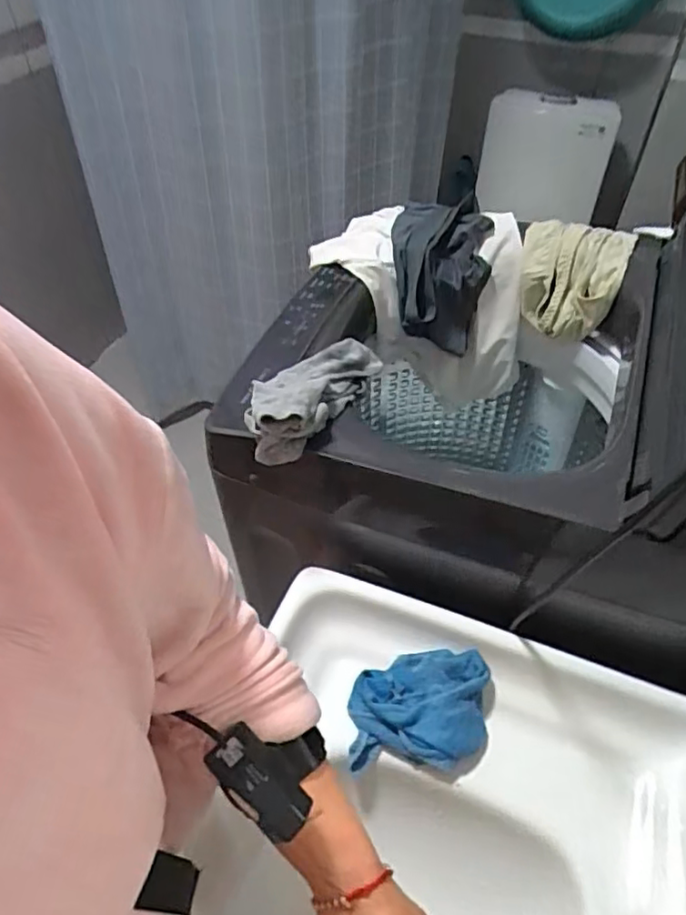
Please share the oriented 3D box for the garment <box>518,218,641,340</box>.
[{"bbox_3d":[0.328,-0.261,0.892,0.149,0.123,0.110,22,52,19],"label":"garment"}]

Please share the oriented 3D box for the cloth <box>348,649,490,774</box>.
[{"bbox_3d":[0.074,0.241,0.586,0.132,0.040,0.107,3,49,3],"label":"cloth"}]

